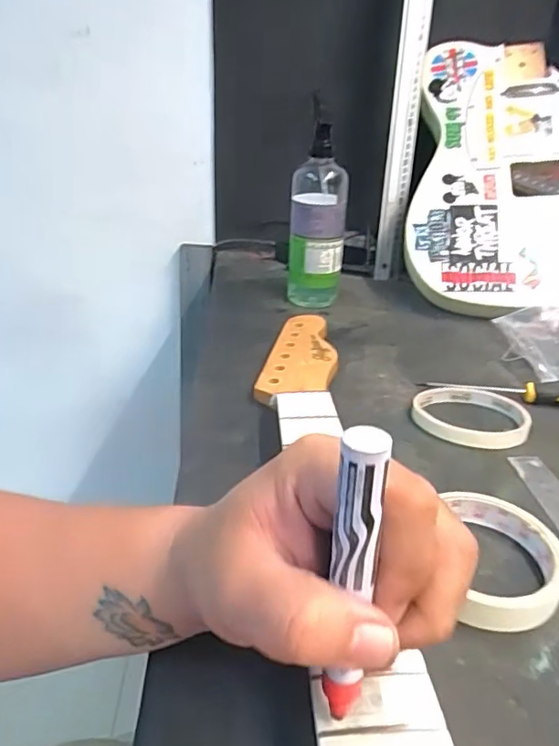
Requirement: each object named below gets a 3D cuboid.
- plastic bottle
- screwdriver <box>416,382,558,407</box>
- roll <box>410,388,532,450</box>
[{"bbox_3d":[0.045,-0.185,0.661,0.067,0.215,0.054,3,28,3],"label":"plastic bottle"},{"bbox_3d":[0.217,0.016,0.496,0.172,0.015,0.020,7,29,10],"label":"screwdriver"},{"bbox_3d":[0.161,0.034,0.466,0.092,0.013,0.074,10,29,14],"label":"roll"}]

